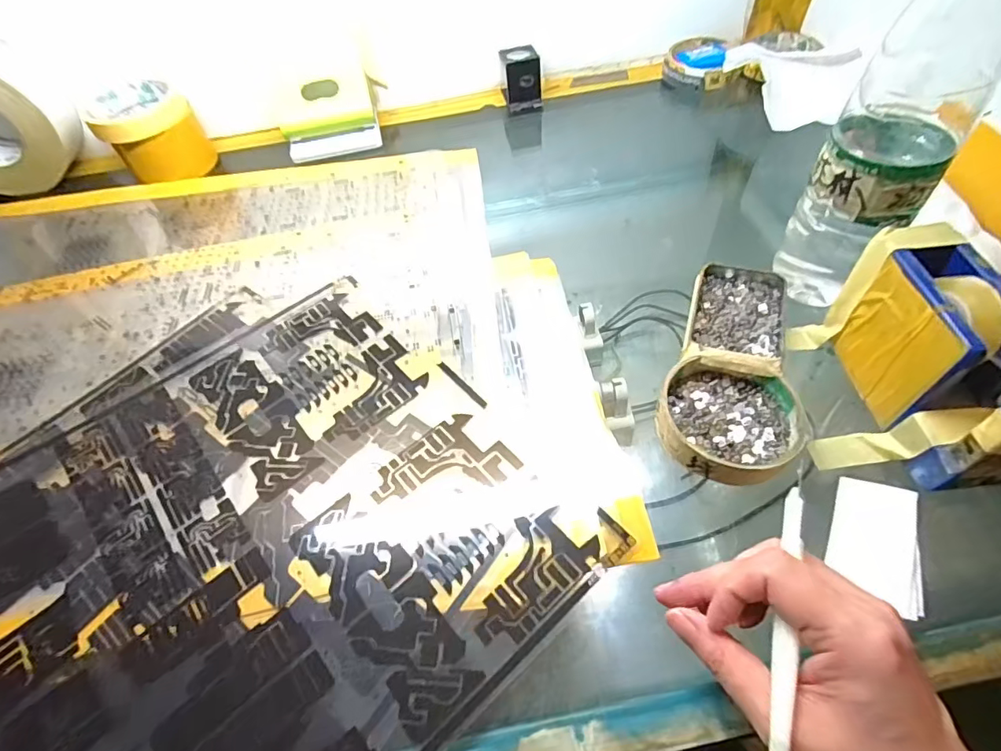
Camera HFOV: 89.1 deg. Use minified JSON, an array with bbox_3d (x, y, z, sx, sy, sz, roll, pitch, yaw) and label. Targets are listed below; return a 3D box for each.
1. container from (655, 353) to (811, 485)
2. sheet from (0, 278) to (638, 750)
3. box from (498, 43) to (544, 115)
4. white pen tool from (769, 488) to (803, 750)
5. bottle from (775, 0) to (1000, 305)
[{"bbox_3d":[0.140,0.026,0.310,0.083,0.019,0.079,-3,52,3],"label":"container"},{"bbox_3d":[-0.197,0.129,0.268,0.327,0.056,0.455,36,63,28],"label":"sheet"},{"bbox_3d":[0.021,-0.334,0.572,0.041,0.048,0.048,-14,52,-6],"label":"box"},{"bbox_3d":[0.119,0.113,0.212,0.008,0.007,0.135,12,64,15],"label":"white pen tool"},{"bbox_3d":[0.229,-0.136,0.298,0.063,0.221,0.063,31,61,26],"label":"bottle"}]

